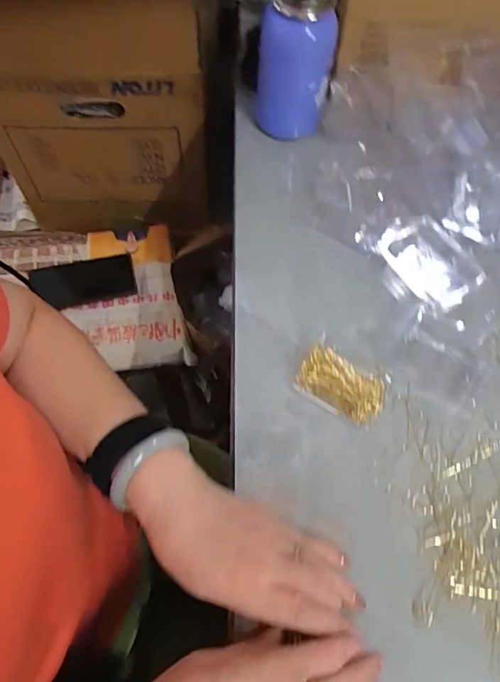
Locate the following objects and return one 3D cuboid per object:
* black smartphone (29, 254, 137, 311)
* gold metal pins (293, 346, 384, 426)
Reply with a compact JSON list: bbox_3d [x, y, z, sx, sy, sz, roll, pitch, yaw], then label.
[{"bbox_3d":[-0.260,-0.090,0.743,0.155,0.015,0.072,-12,65,-8],"label":"black smartphone"},{"bbox_3d":[0.076,0.039,0.398,0.071,0.020,0.048,28,67,11],"label":"gold metal pins"}]

